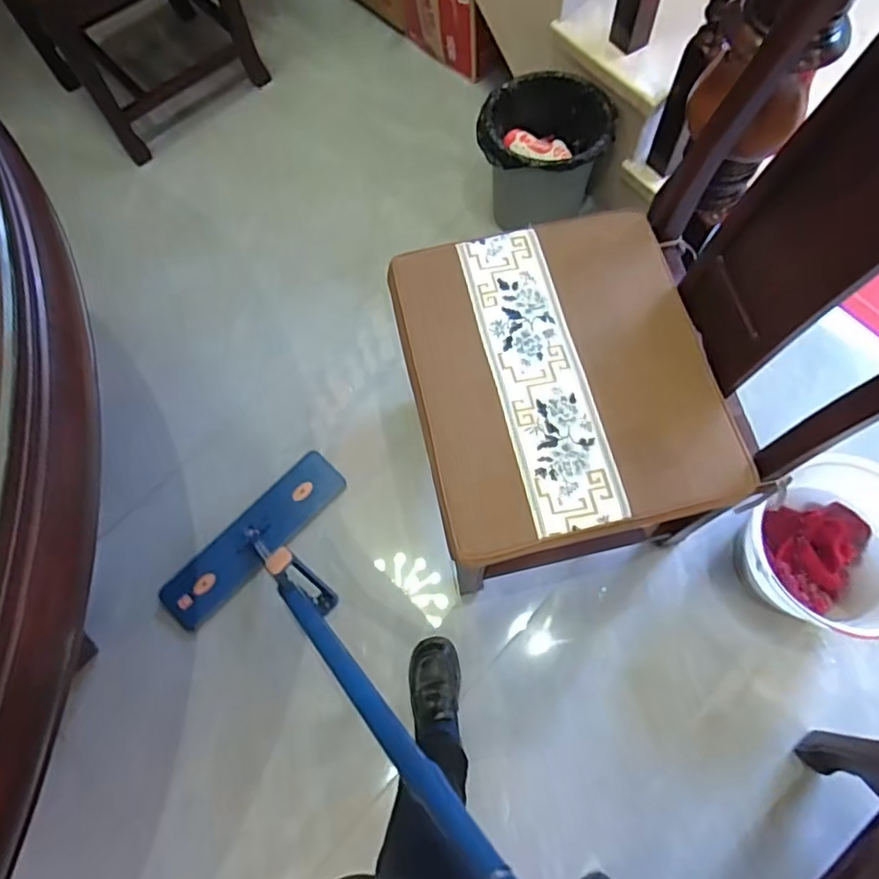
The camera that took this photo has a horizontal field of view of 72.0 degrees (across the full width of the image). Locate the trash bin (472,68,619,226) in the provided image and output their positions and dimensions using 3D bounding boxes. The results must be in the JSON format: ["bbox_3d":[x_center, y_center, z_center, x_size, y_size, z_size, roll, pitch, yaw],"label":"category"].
[{"bbox_3d":[0.215,-0.594,1.300,0.259,0.229,0.243,-1,70,2],"label":"trash bin"}]

